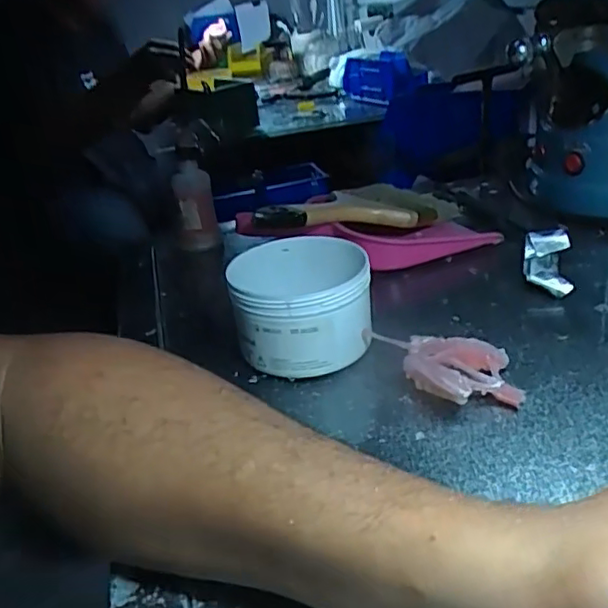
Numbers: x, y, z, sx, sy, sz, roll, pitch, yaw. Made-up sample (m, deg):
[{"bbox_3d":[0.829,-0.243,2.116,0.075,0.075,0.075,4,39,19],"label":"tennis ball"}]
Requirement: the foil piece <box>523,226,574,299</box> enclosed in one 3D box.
[{"bbox_3d":[0.187,-0.028,0.471,0.035,0.024,0.067,-1,41,11],"label":"foil piece"}]

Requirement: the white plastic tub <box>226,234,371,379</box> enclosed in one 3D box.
[{"bbox_3d":[-0.002,-0.001,0.409,0.085,0.069,0.091,-5,28,3],"label":"white plastic tub"}]

